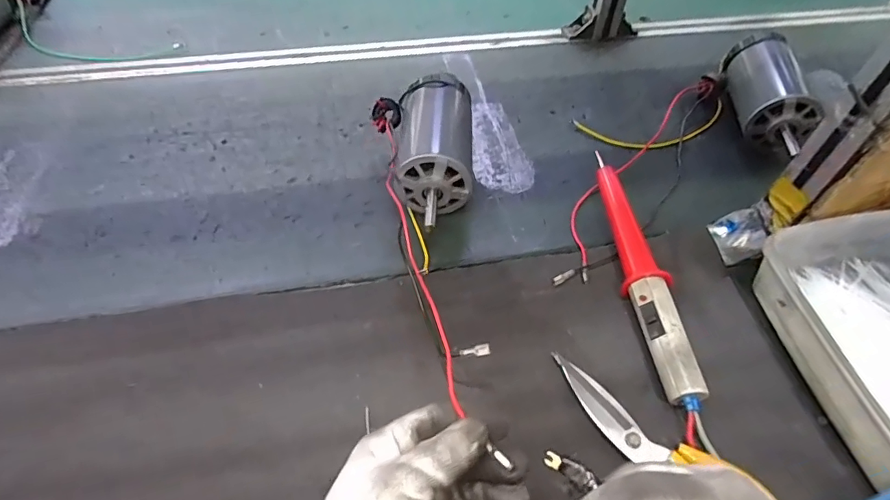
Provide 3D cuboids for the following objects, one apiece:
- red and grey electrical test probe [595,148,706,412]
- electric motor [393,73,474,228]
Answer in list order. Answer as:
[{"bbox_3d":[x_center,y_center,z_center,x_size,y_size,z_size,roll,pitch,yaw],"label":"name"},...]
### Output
[{"bbox_3d":[0.177,0.016,0.456,0.032,0.040,0.271,-4,52,-4],"label":"red and grey electrical test probe"},{"bbox_3d":[-0.010,-0.104,0.529,0.084,0.076,0.200,0,52,-2],"label":"electric motor"}]

